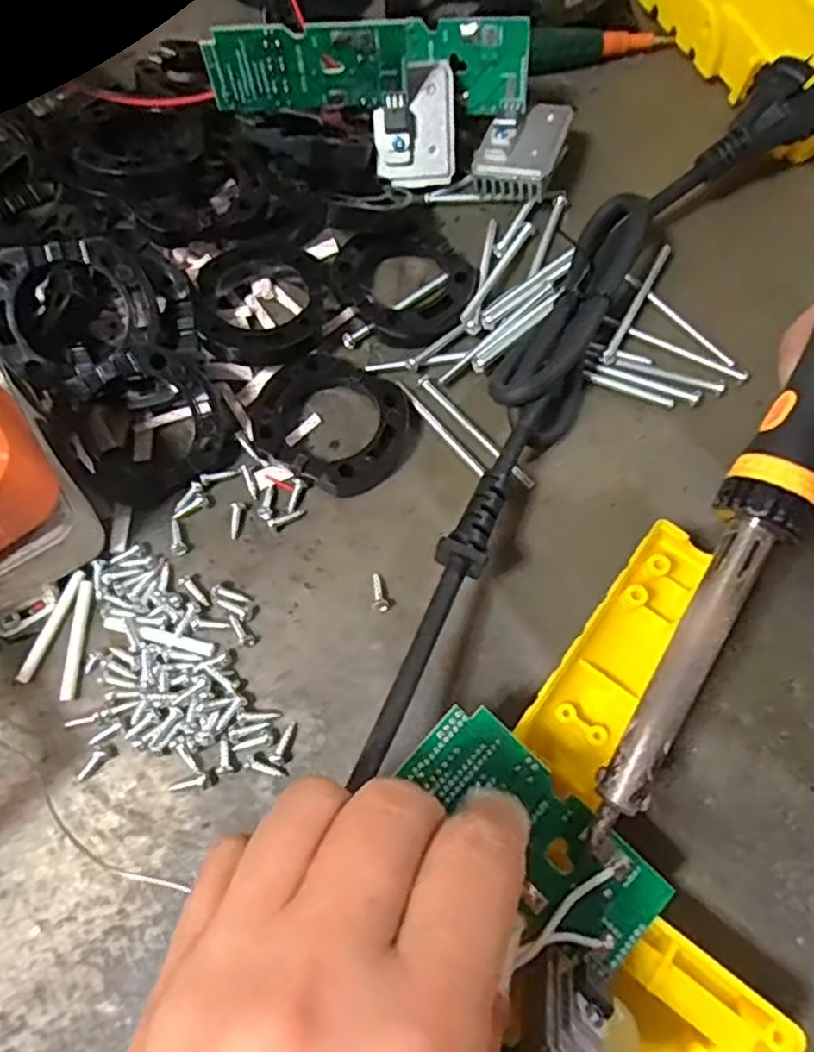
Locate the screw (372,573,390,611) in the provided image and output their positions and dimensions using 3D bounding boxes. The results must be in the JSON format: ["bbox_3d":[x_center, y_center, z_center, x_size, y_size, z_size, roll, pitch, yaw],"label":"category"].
[{"bbox_3d":[-0.011,0.024,0.242,0.006,0.005,0.014,-18,72,-4],"label":"screw"}]

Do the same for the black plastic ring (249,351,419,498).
[{"bbox_3d":[-0.028,-0.041,0.260,0.060,0.011,0.054,29,75,11],"label":"black plastic ring"}]

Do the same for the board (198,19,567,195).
[{"bbox_3d":[-0.005,-0.176,0.274,0.141,0.050,0.061,6,71,-12],"label":"board"}]

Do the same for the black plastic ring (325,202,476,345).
[{"bbox_3d":[0.002,-0.102,0.277,0.055,0.014,0.056,0,71,1],"label":"black plastic ring"}]

